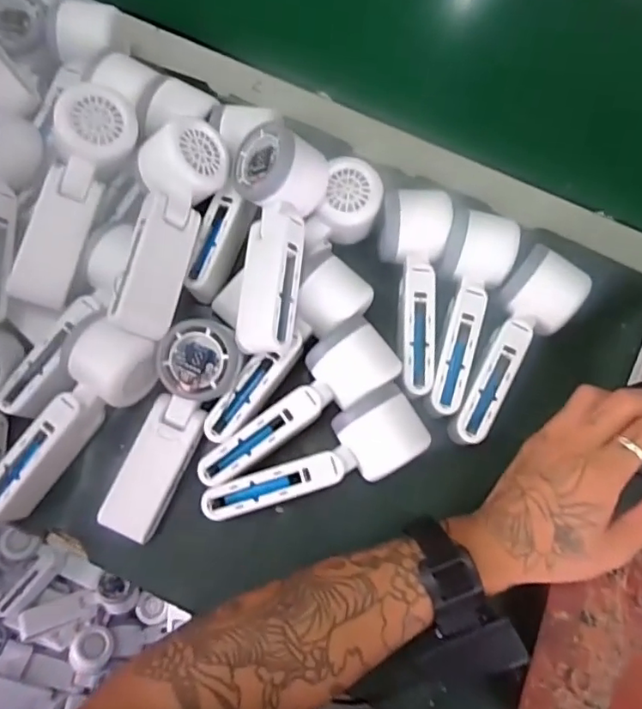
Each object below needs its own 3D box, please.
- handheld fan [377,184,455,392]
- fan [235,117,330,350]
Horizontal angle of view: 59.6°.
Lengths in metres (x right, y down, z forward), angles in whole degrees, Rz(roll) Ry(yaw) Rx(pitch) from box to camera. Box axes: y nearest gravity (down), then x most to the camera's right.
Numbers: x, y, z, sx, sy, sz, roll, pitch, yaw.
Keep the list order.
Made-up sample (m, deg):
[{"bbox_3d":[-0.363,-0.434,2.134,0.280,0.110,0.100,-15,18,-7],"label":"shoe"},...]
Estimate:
[{"bbox_3d":[0.068,-0.048,0.448,0.053,0.052,0.160,8,74,0],"label":"handheld fan"},{"bbox_3d":[-0.038,-0.084,0.418,0.065,0.067,0.163,8,74,0],"label":"fan"}]

